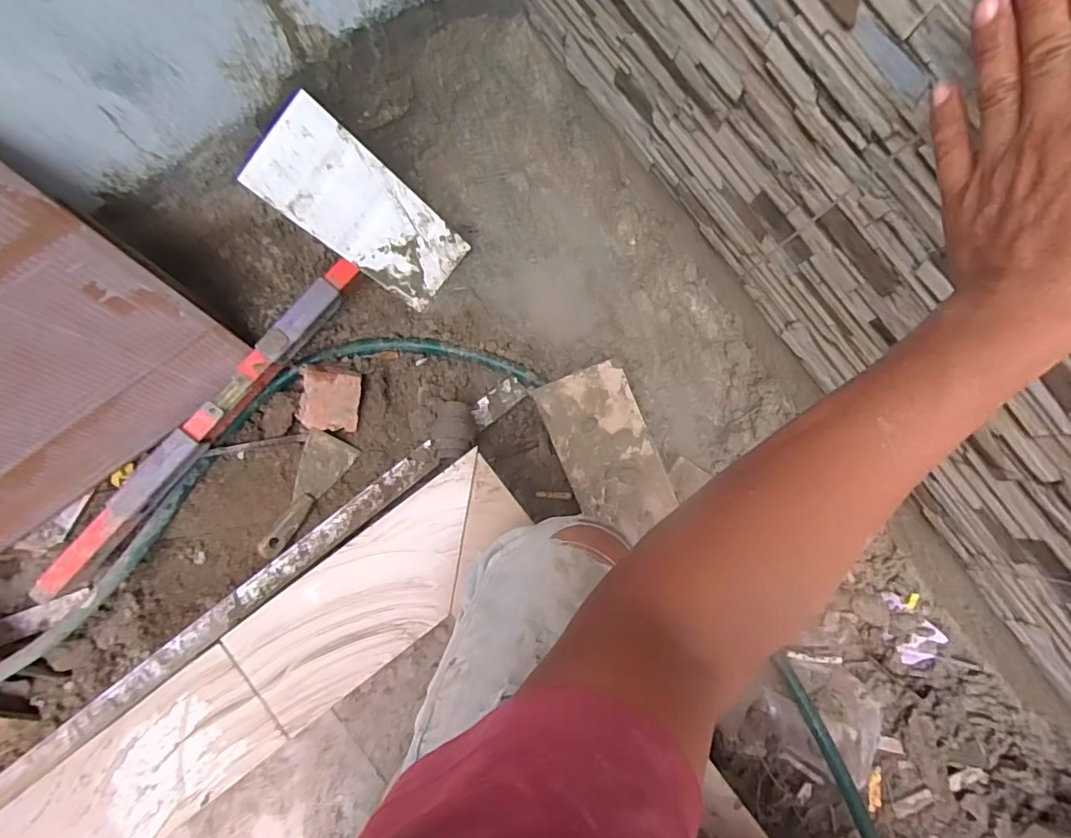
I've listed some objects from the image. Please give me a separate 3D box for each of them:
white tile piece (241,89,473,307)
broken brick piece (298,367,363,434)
[{"bbox_3d":[-0.193,-0.234,0.611,0.110,0.247,0.007,-52,46,4],"label":"white tile piece"},{"bbox_3d":[-0.264,-0.025,0.678,0.072,0.027,0.077,9,106,-23],"label":"broken brick piece"}]

